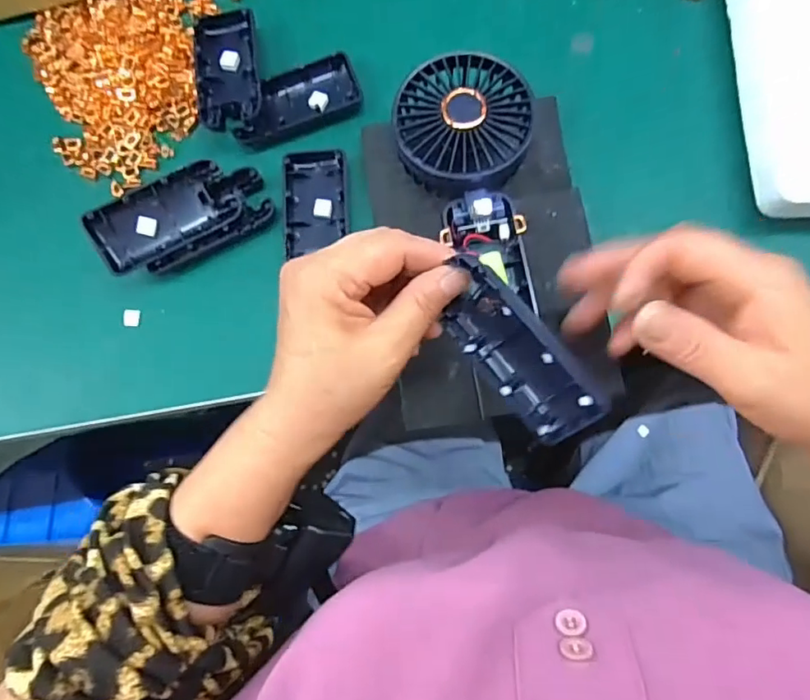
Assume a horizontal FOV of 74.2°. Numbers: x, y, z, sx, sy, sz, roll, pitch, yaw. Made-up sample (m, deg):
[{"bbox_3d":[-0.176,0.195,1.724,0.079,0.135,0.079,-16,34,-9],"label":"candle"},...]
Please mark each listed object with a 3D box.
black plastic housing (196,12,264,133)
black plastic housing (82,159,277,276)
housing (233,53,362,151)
[{"bbox_3d":[-0.125,-0.201,0.380,0.043,0.021,0.098,-10,78,3],"label":"black plastic housing"},{"bbox_3d":[-0.148,-0.089,0.360,0.112,0.027,0.049,-22,80,-11],"label":"black plastic housing"},{"bbox_3d":[-0.077,-0.176,0.384,0.092,0.021,0.039,-24,78,0],"label":"housing"}]

